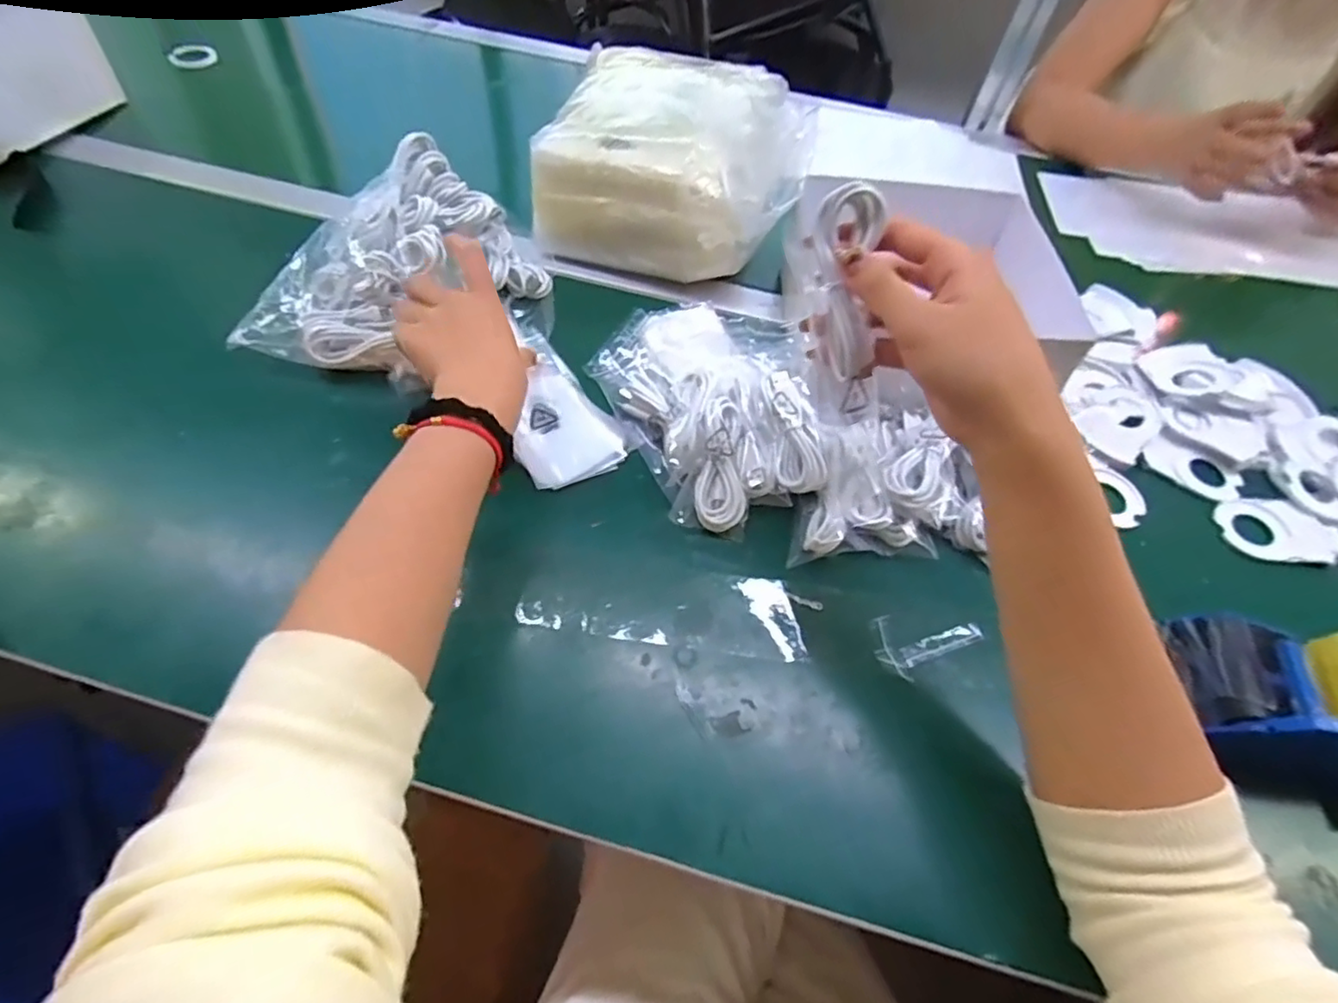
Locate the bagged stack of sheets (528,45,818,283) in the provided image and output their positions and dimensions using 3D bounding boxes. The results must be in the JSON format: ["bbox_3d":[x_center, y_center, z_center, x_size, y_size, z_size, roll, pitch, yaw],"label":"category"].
[{"bbox_3d":[0.013,-0.327,0.615,0.236,0.129,0.206,16,55,6],"label":"bagged stack of sheets"}]

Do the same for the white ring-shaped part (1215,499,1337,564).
[{"bbox_3d":[0.463,0.023,0.482,0.079,0.004,0.051,4,61,5],"label":"white ring-shaped part"}]

